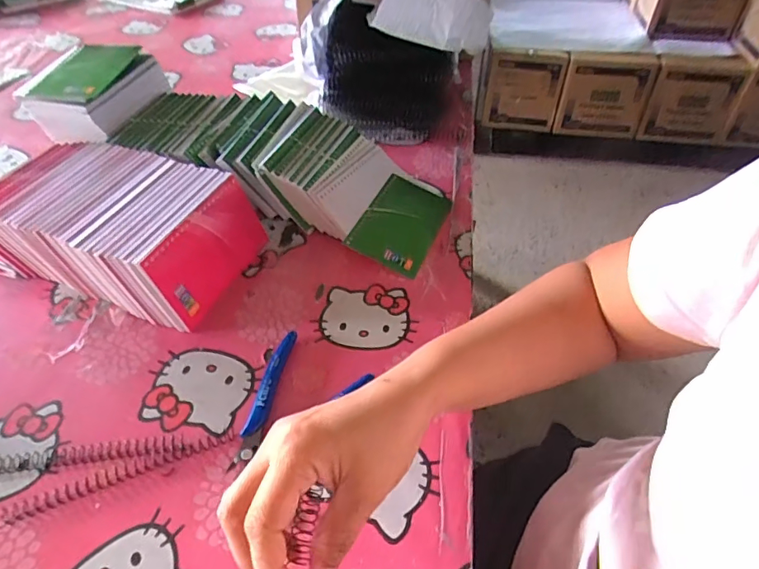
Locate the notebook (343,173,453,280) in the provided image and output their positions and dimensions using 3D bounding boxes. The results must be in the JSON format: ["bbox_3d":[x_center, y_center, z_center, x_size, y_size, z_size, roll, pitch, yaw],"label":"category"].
[{"bbox_3d":[0.025,-0.069,0.524,0.077,0.009,0.134,28,50,3],"label":"notebook"}]

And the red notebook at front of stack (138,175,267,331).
[{"bbox_3d":[-0.153,-0.033,0.445,0.007,0.077,0.130,1,44,30],"label":"red notebook at front of stack"}]

